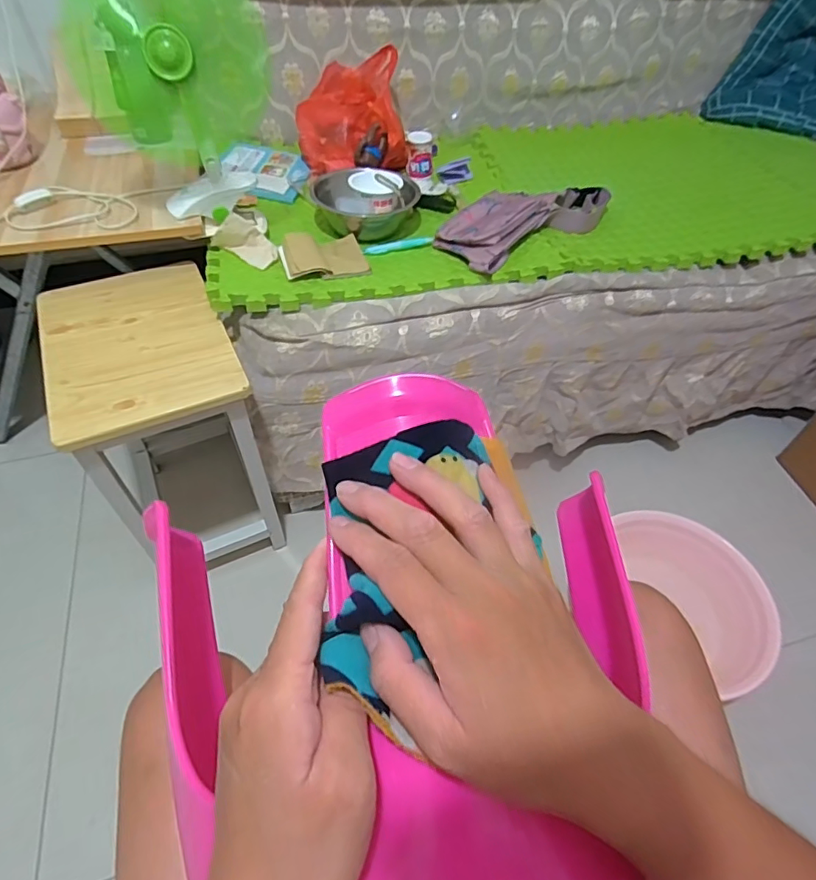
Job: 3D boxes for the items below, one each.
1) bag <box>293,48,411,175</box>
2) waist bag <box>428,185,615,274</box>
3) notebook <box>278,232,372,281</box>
[{"bbox_3d":[-0.122,-0.672,1.066,0.212,0.151,0.243,-7,50,-8],"label":"bag"},{"bbox_3d":[0.213,-0.416,0.947,0.385,0.042,0.171,-32,58,-26],"label":"waist bag"},{"bbox_3d":[-0.136,-0.301,0.841,0.132,0.031,0.105,-14,52,-14],"label":"notebook"}]

